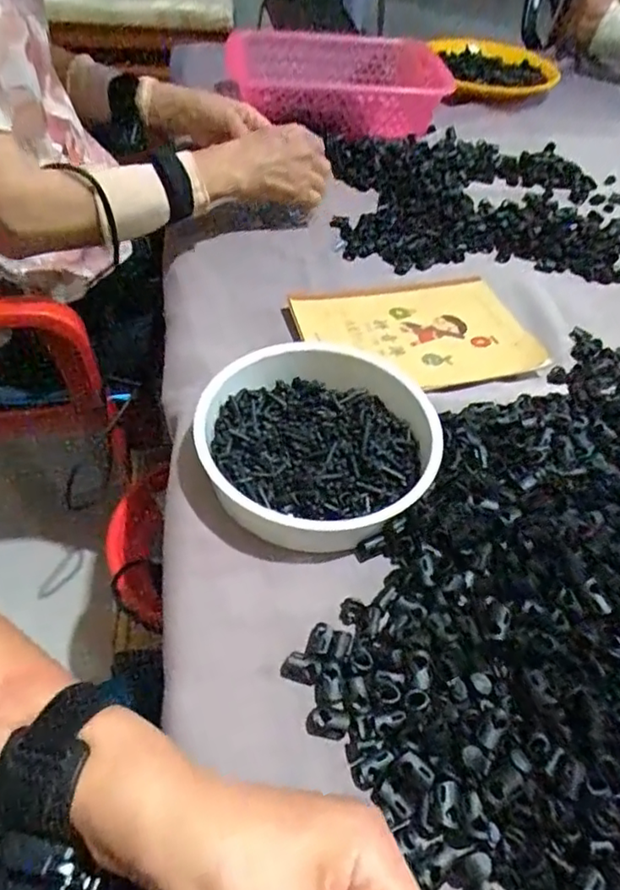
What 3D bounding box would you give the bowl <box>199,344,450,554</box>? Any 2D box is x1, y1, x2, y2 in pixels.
[{"bbox_3d":[0.006,-0.002,0.413,0.163,0.047,0.154,3,50,-3],"label":"bowl"}]

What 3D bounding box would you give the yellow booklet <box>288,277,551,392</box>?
[{"bbox_3d":[0.100,-0.101,0.549,0.197,0.014,0.145,-13,52,-16],"label":"yellow booklet"}]

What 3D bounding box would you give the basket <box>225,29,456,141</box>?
[{"bbox_3d":[0.051,-0.495,0.823,0.312,0.066,0.216,-2,50,-7],"label":"basket"}]

